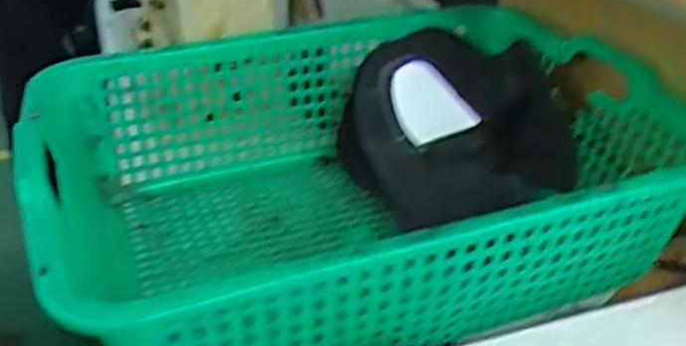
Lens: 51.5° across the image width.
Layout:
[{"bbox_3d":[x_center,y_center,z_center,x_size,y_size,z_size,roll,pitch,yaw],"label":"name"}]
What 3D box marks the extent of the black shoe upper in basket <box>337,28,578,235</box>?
[{"bbox_3d":[0.104,-0.046,0.718,0.206,0.124,0.162,-8,34,-14],"label":"black shoe upper in basket"}]

